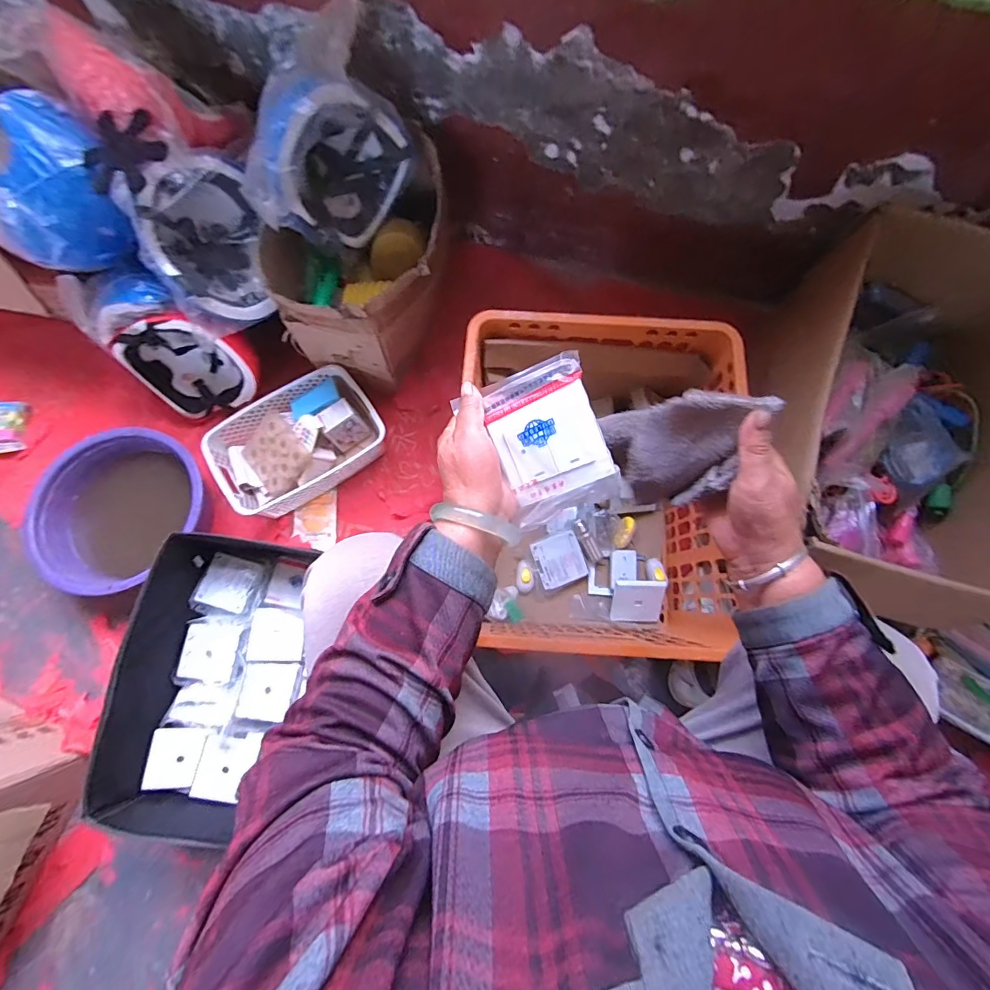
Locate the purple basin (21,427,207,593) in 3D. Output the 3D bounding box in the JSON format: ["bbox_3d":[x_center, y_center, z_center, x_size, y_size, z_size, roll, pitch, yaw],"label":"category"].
[{"bbox_3d":[-0.665,0.034,0.829,0.287,0.135,0.285,0,77,0],"label":"purple basin"}]

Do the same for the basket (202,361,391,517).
[{"bbox_3d":[-0.373,-0.099,0.857,0.299,0.098,0.209,-34,79,-8],"label":"basket"}]

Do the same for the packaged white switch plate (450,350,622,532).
[{"bbox_3d":[0.045,-0.046,0.374,0.087,0.011,0.123,-21,95,12],"label":"packaged white switch plate"}]

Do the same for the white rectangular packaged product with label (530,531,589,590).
[{"bbox_3d":[0.117,0.118,0.809,0.085,0.012,0.090,-18,93,-1],"label":"white rectangular packaged product with label"}]

